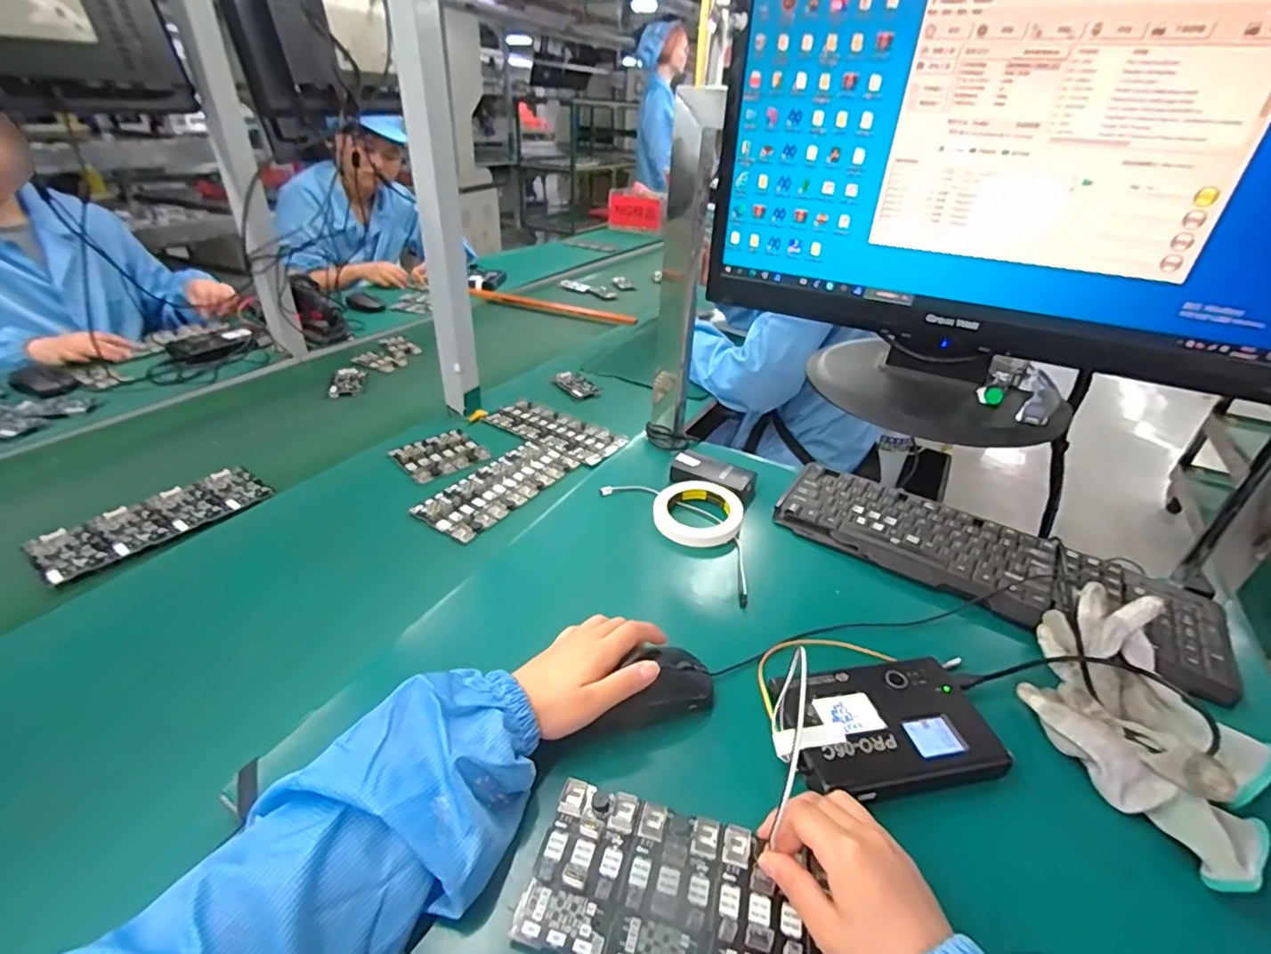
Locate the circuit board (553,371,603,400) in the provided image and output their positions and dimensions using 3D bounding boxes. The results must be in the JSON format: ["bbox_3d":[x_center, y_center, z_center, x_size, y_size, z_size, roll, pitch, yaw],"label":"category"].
[{"bbox_3d":[-0.106,-0.170,1.049,0.054,0.012,0.102,-19,40,-31],"label":"circuit board"}]

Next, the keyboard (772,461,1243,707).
[{"bbox_3d":[0.375,0.088,0.632,0.428,0.026,0.144,23,37,26],"label":"keyboard"}]

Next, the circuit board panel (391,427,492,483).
[{"bbox_3d":[-0.281,-0.032,0.828,0.111,0.010,0.100,-25,43,-37],"label":"circuit board panel"}]

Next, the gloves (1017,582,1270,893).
[{"bbox_3d":[0.406,0.182,0.457,0.201,0.055,0.164,-24,42,-36],"label":"gloves"}]

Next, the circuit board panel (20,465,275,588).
[{"bbox_3d":[-0.570,0.050,0.687,0.095,0.007,0.222,32,41,26],"label":"circuit board panel"}]

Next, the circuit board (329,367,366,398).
[{"bbox_3d":[-0.523,-0.174,1.042,0.051,0.012,0.103,-5,34,-13],"label":"circuit board"}]

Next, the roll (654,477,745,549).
[{"bbox_3d":[0.077,0.037,0.697,0.102,0.030,0.114,6,33,4],"label":"roll"}]

